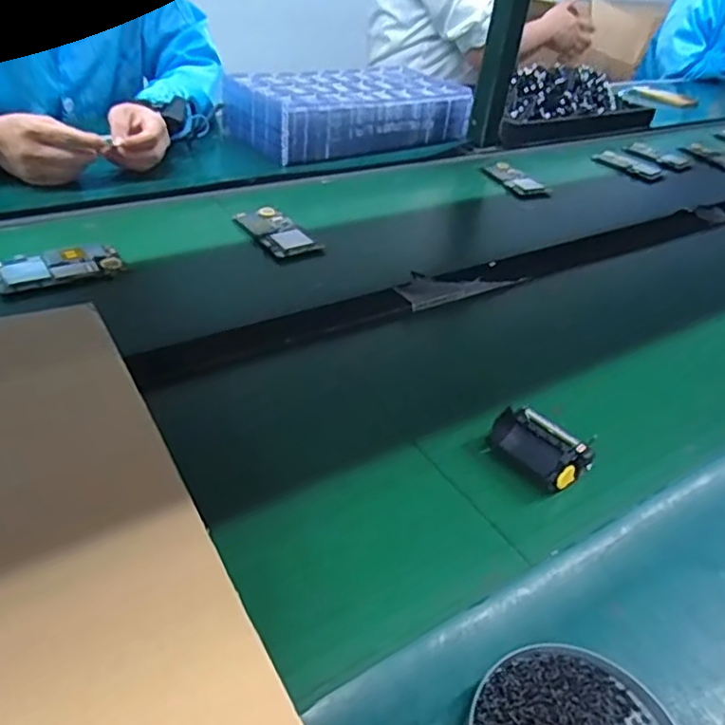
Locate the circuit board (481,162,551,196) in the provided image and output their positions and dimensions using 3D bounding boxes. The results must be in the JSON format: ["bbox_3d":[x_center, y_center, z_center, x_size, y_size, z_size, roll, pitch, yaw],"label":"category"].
[{"bbox_3d":[0.246,-0.301,1.033,0.067,0.009,0.113,-15,43,-27],"label":"circuit board"}]

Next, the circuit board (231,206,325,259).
[{"bbox_3d":[-0.106,-0.160,0.779,0.065,0.013,0.108,-23,47,-33],"label":"circuit board"}]

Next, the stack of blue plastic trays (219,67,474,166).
[{"bbox_3d":[-0.020,-0.439,1.098,0.406,0.082,0.224,-18,44,-29],"label":"stack of blue plastic trays"}]

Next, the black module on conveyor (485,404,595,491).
[{"bbox_3d":[0.141,0.065,0.506,0.048,0.036,0.070,-25,48,-35],"label":"black module on conveyor"}]

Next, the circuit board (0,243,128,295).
[{"bbox_3d":[-0.316,-0.102,0.662,0.123,0.008,0.072,-15,43,-27],"label":"circuit board"}]

